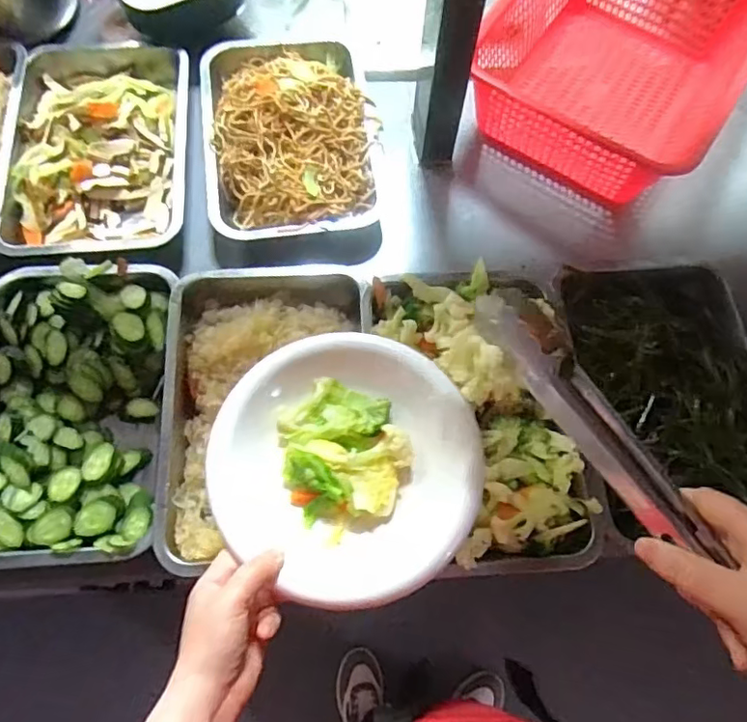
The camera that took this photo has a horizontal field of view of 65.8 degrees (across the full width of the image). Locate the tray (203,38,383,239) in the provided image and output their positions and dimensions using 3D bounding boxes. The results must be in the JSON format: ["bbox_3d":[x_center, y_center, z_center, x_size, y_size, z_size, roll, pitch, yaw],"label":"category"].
[{"bbox_3d":[-0.099,-0.286,0.687,0.200,0.073,0.304,-7,68,-6],"label":"tray"}]

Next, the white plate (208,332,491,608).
[{"bbox_3d":[-0.022,0.084,0.470,0.205,0.047,0.204,1,67,-2],"label":"white plate"}]

